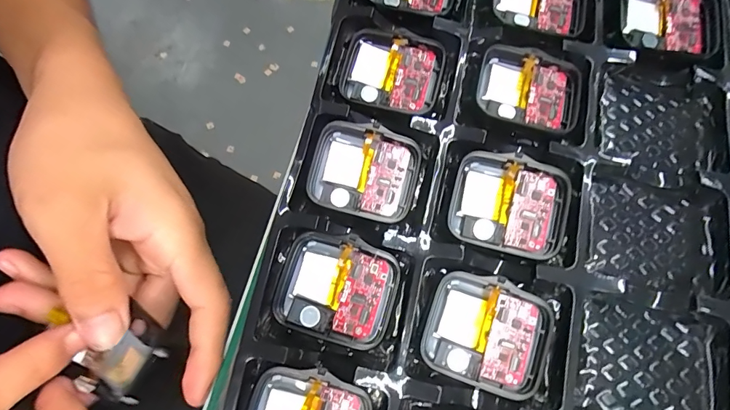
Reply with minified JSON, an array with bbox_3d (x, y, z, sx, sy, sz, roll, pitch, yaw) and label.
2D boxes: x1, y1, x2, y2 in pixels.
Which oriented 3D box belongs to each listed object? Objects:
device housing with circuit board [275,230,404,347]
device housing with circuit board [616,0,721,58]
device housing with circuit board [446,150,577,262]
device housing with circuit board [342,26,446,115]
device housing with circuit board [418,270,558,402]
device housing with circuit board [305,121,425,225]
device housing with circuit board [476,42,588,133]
[{"bbox_3d":[-0.010,0.031,0.157,0.043,0.007,0.037,17,75,4],"label":"device housing with circuit board"},{"bbox_3d":[0.135,-0.080,0.189,0.046,0.011,0.037,14,75,3],"label":"device housing with circuit board"},{"bbox_3d":[0.056,0.001,0.162,0.044,0.008,0.036,14,75,3],"label":"device housing with circuit board"},{"bbox_3d":[0.011,-0.057,0.185,0.043,0.007,0.035,15,75,4],"label":"device housing with circuit board"},{"bbox_3d":[0.044,0.046,0.152,0.042,0.006,0.037,19,75,5],"label":"device housing with circuit board"},{"bbox_3d":[0.000,-0.013,0.171,0.043,0.007,0.036,17,75,4],"label":"device housing with circuit board"},{"bbox_3d":[0.070,-0.048,0.178,0.044,0.008,0.036,16,75,4],"label":"device housing with circuit board"}]

